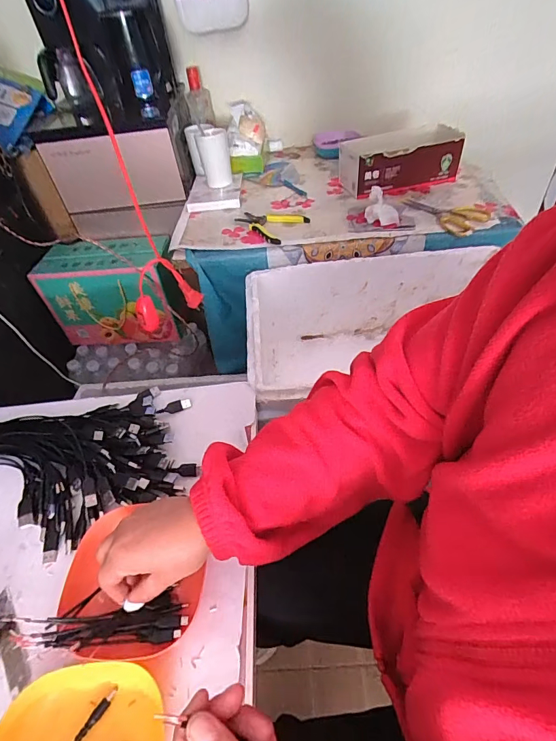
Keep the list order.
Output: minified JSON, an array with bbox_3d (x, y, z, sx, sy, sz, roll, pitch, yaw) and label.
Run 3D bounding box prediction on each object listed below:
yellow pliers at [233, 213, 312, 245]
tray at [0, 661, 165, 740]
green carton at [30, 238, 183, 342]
[{"bbox_3d":[-0.014,-0.335,0.871,0.123,0.016,0.156,-36,53,-25],"label":"yellow pliers"},{"bbox_3d":[-0.159,0.311,0.300,0.130,0.023,0.141,-9,47,-2],"label":"tray"},{"bbox_3d":[-0.439,-0.222,1.086,0.339,0.252,0.171,-1,47,6],"label":"green carton"}]

